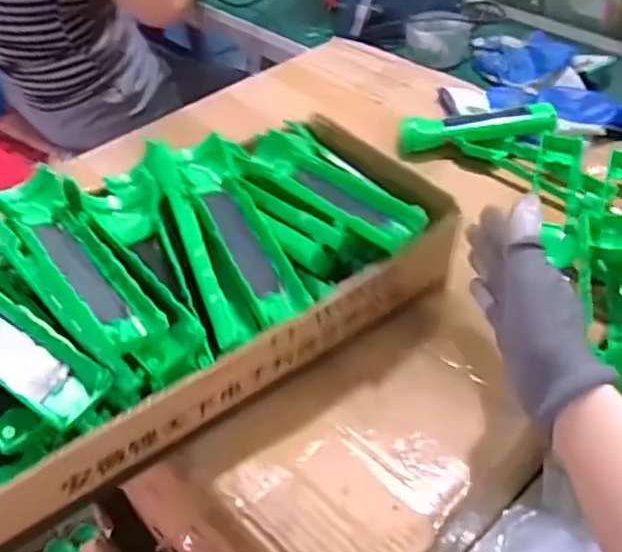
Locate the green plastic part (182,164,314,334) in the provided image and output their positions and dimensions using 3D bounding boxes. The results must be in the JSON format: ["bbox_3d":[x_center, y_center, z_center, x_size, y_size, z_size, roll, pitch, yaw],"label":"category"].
[{"bbox_3d":[-0.051,-0.027,0.447,0.052,0.024,0.135,-22,74,-22],"label":"green plastic part"}]

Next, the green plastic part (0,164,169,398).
[{"bbox_3d":[-0.152,-0.002,0.399,0.061,0.031,0.169,-32,71,-31],"label":"green plastic part"}]

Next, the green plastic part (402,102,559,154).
[{"bbox_3d":[0.176,-0.159,0.669,0.157,0.037,0.050,0,40,2],"label":"green plastic part"}]

